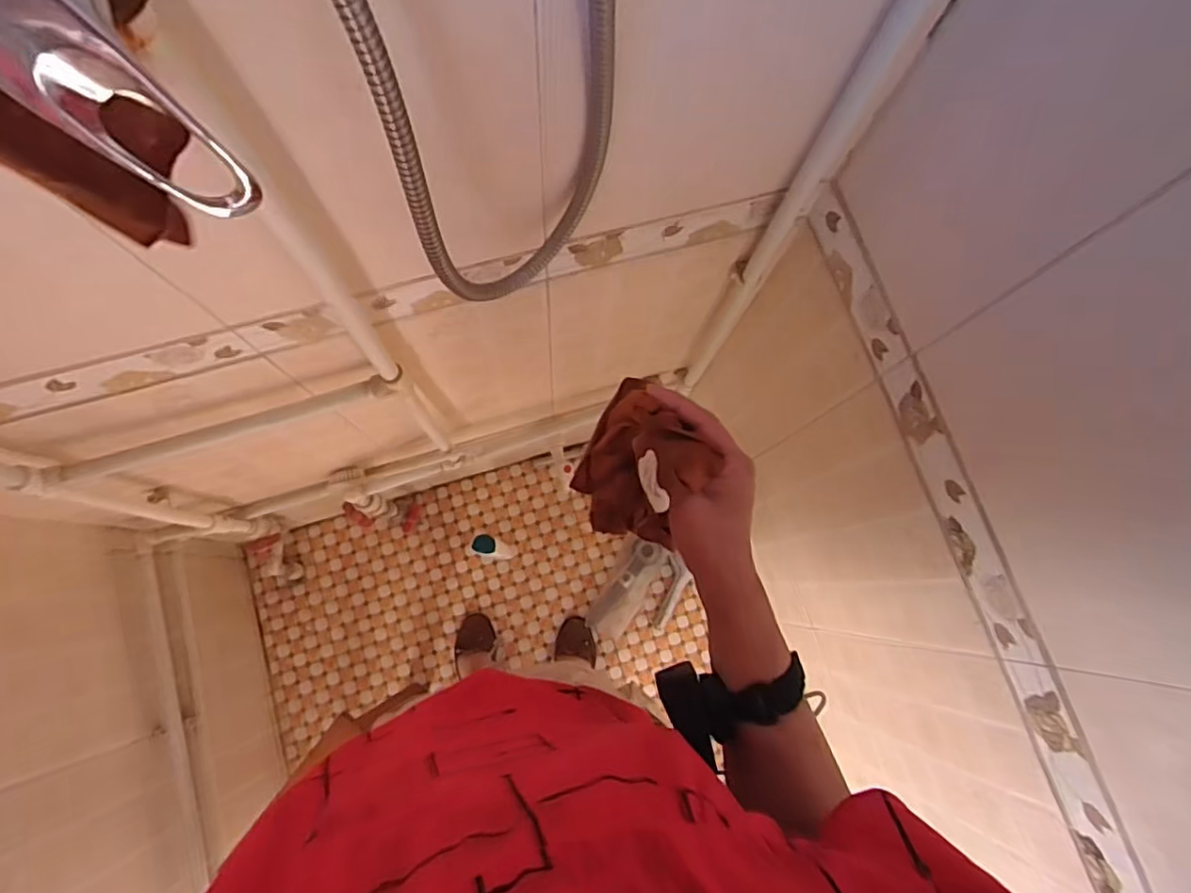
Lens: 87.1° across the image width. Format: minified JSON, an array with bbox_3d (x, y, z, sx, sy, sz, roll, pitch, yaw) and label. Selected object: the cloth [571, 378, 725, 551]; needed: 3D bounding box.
[{"bbox_3d":[0.032,0.012,0.429,0.080,0.074,0.096,32,80,1],"label":"cloth"}]

